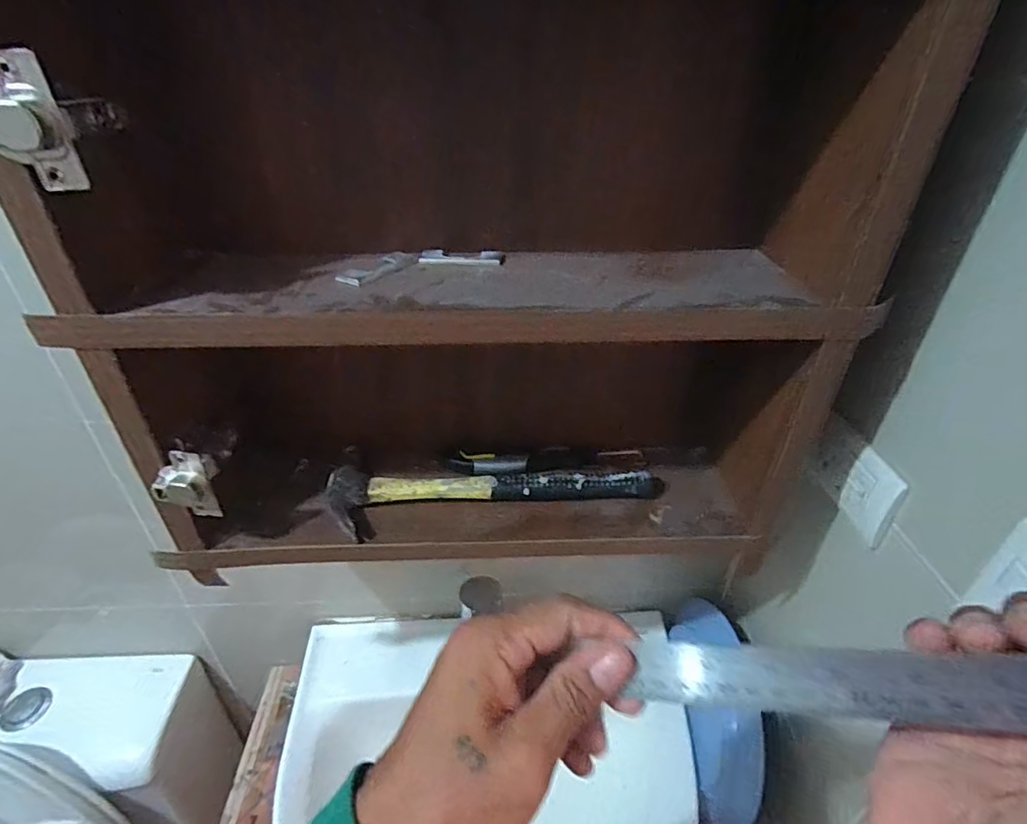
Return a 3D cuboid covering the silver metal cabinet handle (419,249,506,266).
[{"bbox_3d":[-0.040,-0.121,0.416,0.065,0.005,0.021,1,34,1],"label":"silver metal cabinet handle"}]

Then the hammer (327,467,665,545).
[{"bbox_3d":[-0.014,0.072,0.486,0.293,0.025,0.069,-4,34,-7],"label":"hammer"}]

